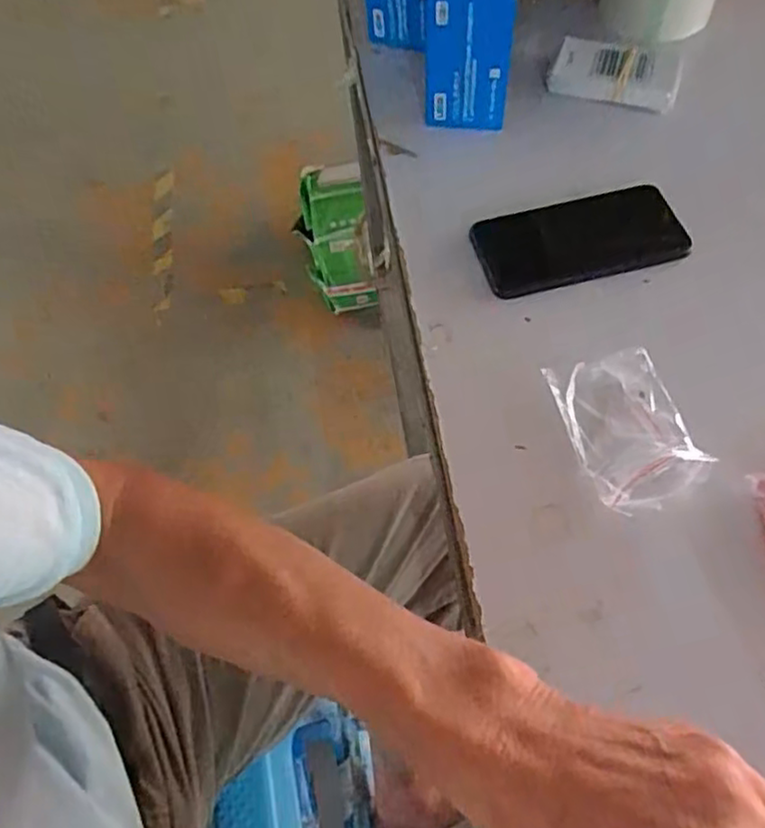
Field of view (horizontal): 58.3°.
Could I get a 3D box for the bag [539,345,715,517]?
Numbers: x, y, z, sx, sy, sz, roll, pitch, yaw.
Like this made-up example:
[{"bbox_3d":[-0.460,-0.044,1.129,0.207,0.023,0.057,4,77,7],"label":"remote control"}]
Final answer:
[{"bbox_3d":[0.161,0.005,0.445,0.078,0.017,0.109,-13,59,-3],"label":"bag"}]

